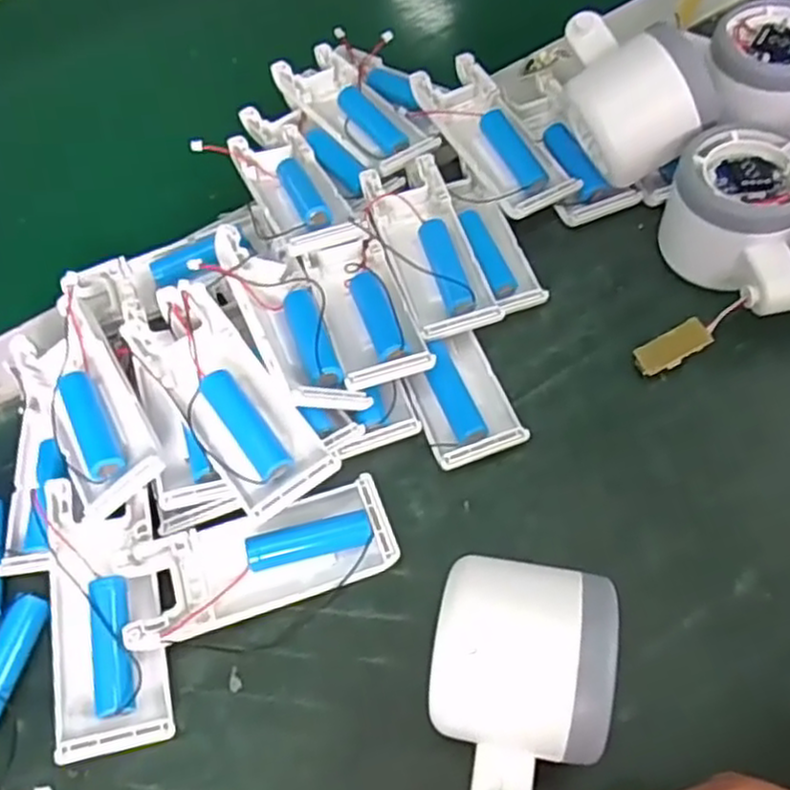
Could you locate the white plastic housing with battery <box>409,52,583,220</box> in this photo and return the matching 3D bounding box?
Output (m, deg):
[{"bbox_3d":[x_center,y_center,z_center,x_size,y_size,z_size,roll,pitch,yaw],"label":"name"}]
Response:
[{"bbox_3d":[0.050,-0.137,0.382,0.041,0.017,0.100,-28,62,-11],"label":"white plastic housing with battery"}]

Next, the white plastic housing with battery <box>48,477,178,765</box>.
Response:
[{"bbox_3d":[-0.111,0.082,0.281,0.037,0.019,0.101,-15,60,-3],"label":"white plastic housing with battery"}]

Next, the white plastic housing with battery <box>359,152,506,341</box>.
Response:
[{"bbox_3d":[0.016,-0.072,0.351,0.039,0.013,0.102,-16,60,-4],"label":"white plastic housing with battery"}]

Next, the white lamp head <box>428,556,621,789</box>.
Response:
[{"bbox_3d":[0.040,0.099,0.240,0.055,0.060,0.078,8,62,10],"label":"white lamp head"}]

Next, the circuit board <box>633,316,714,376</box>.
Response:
[{"bbox_3d":[0.123,-0.021,0.326,0.032,0.005,0.015,-31,62,12],"label":"circuit board"}]

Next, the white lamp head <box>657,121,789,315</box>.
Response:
[{"bbox_3d":[0.159,-0.076,0.331,0.059,0.049,0.085,-27,62,-10],"label":"white lamp head"}]

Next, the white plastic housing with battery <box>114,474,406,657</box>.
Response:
[{"bbox_3d":[-0.052,0.065,0.289,0.102,0.016,0.041,-18,60,-5],"label":"white plastic housing with battery"}]

